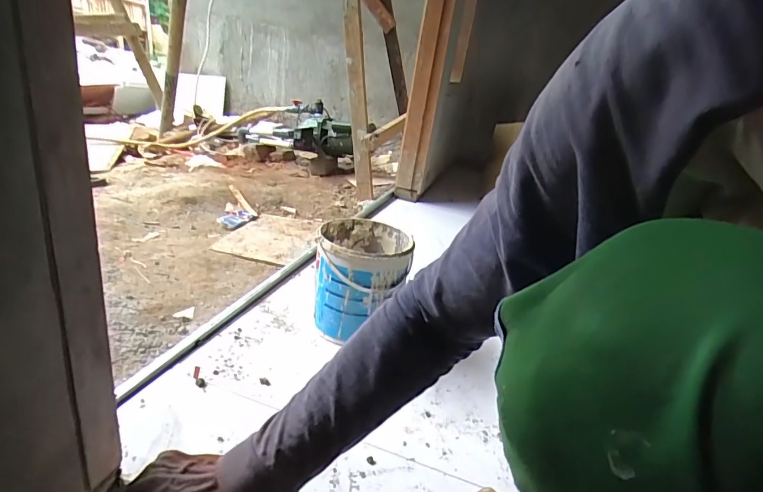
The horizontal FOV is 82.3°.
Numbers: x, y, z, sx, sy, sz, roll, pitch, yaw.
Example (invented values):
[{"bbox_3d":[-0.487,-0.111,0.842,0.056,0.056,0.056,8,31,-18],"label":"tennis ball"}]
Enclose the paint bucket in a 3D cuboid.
[{"bbox_3d":[-0.037,0.066,0.837,0.167,0.183,0.174,8,22,-3],"label":"paint bucket"}]

